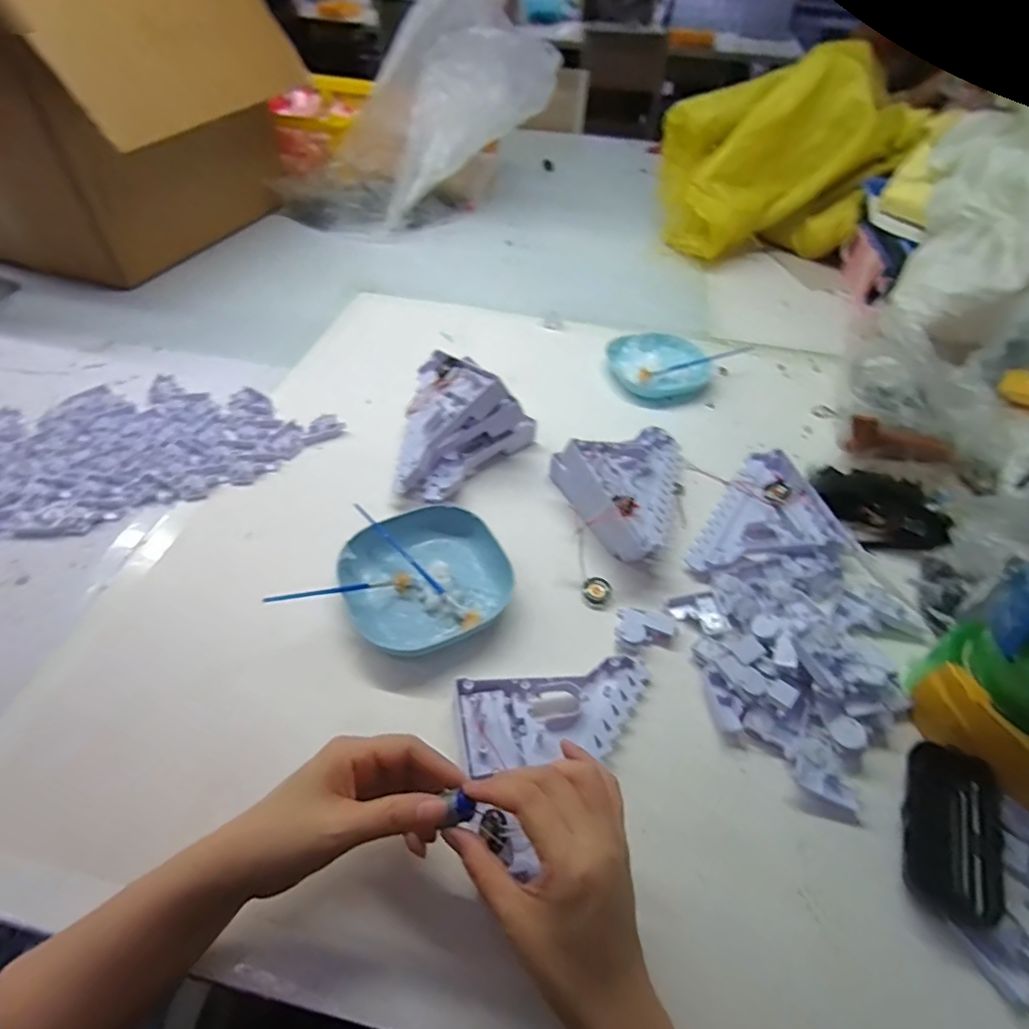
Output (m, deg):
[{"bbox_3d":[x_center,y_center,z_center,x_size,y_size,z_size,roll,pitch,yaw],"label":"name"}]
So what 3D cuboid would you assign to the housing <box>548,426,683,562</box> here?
[{"bbox_3d":[0.102,-0.039,0.567,0.128,0.061,0.203,14,49,9],"label":"housing"}]

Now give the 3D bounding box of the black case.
[{"bbox_3d":[0.297,0.213,0.380,0.052,0.018,0.106,26,52,19],"label":"black case"}]

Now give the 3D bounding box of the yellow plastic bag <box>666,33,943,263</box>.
[{"bbox_3d":[0.468,-0.612,0.975,0.376,0.262,0.235,-1,48,-4],"label":"yellow plastic bag"}]

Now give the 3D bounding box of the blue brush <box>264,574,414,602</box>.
[{"bbox_3d":[-0.147,0.065,0.476,0.122,0.013,0.012,-3,43,-36],"label":"blue brush"}]

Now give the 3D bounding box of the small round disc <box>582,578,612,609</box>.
[{"bbox_3d":[0.075,0.071,0.513,0.026,0.007,0.028,2,48,-2],"label":"small round disc"}]

